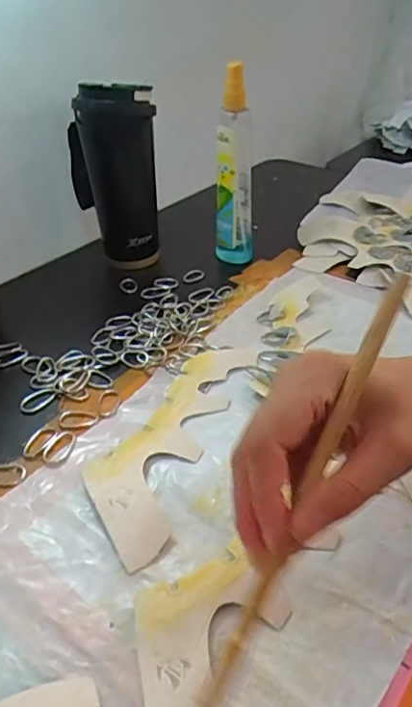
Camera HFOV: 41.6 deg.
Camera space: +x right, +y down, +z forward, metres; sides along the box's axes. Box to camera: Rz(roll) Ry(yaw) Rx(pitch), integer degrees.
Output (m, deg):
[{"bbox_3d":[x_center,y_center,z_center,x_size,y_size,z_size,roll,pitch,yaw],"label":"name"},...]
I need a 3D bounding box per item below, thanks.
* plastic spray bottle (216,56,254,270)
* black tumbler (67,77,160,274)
[{"bbox_3d":[0.032,-0.206,0.610,0.042,0.209,0.036,0,38,4],"label":"plastic spray bottle"},{"bbox_3d":[-0.101,-0.203,0.623,0.070,0.192,0.091,-30,46,-31],"label":"black tumbler"}]

